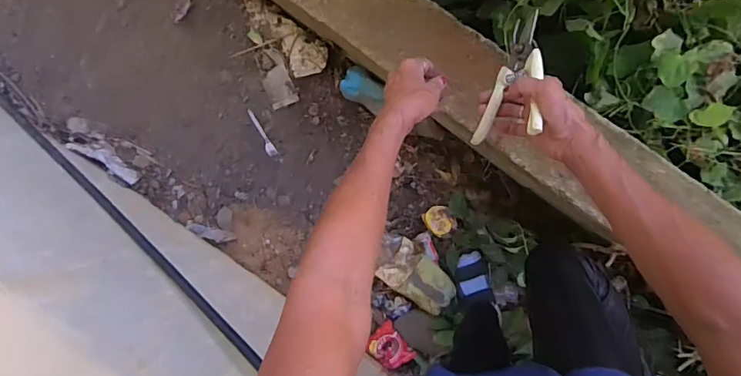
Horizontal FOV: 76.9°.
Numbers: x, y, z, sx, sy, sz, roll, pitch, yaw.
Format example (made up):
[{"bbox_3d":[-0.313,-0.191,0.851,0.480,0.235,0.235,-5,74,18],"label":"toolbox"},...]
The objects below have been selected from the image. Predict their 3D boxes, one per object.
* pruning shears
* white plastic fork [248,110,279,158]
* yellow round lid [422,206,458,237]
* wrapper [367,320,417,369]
[{"bbox_3d":[0.167,-0.123,0.518,0.022,0.107,0.147,20,82,-23],"label":"pruning shears"},{"bbox_3d":[-0.283,-0.144,1.216,0.026,0.007,0.133,-25,103,8],"label":"white plastic fork"},{"bbox_3d":[0.181,0.085,1.216,0.072,0.018,0.079,0,90,9],"label":"yellow round lid"},{"bbox_3d":[0.053,0.422,1.227,0.103,0.041,0.116,-38,85,7],"label":"wrapper"}]

